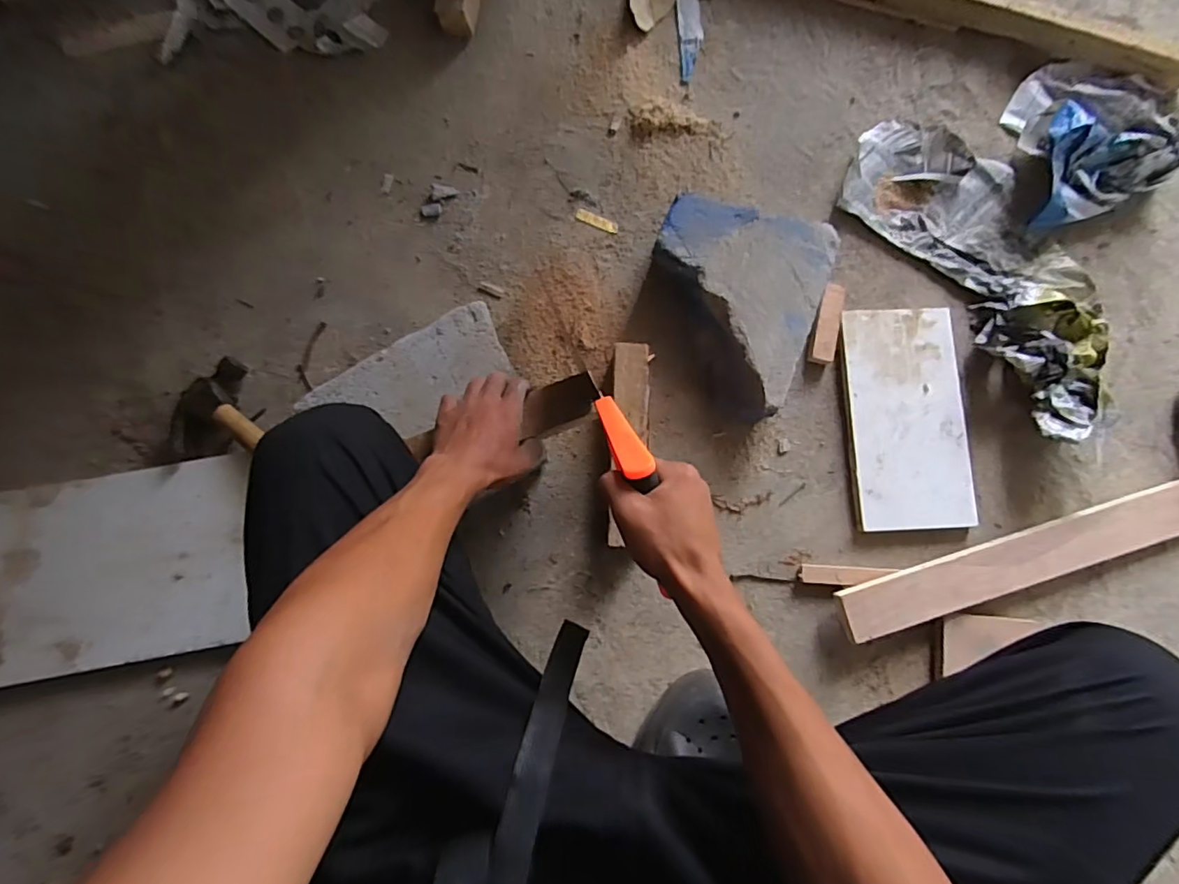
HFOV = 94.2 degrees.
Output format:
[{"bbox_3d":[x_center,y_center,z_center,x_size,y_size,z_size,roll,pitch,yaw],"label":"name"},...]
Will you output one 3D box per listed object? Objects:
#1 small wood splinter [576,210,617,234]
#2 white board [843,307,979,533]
[{"bbox_3d":[0.010,-0.289,0.715,0.057,0.004,0.016,22,82,3],"label":"small wood splinter"},{"bbox_3d":[0.385,-0.029,0.670,0.137,0.022,0.267,-2,81,0],"label":"white board"}]

